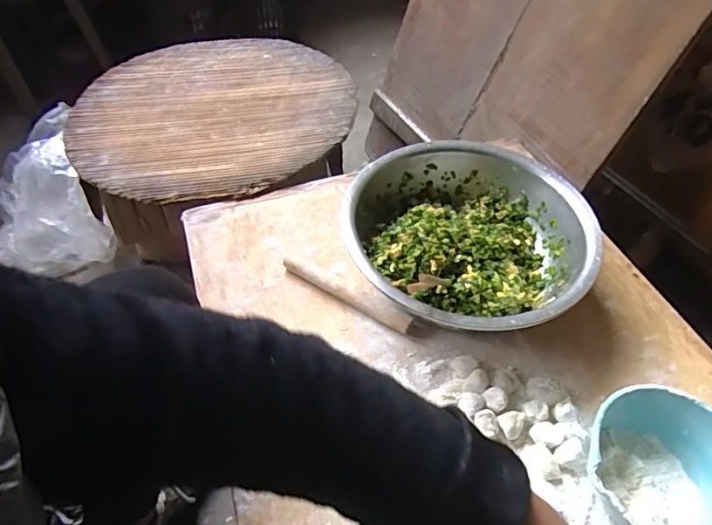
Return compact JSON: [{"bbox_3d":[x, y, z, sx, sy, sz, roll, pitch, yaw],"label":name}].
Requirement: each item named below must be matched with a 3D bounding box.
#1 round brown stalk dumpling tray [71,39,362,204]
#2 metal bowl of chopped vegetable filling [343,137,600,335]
[{"bbox_3d":[-0.261,-0.292,0.912,0.501,0.028,0.479,0,51,-1],"label":"round brown stalk dumpling tray"},{"bbox_3d":[0.149,-0.032,0.653,0.308,0.092,0.315,-14,52,-12],"label":"metal bowl of chopped vegetable filling"}]

